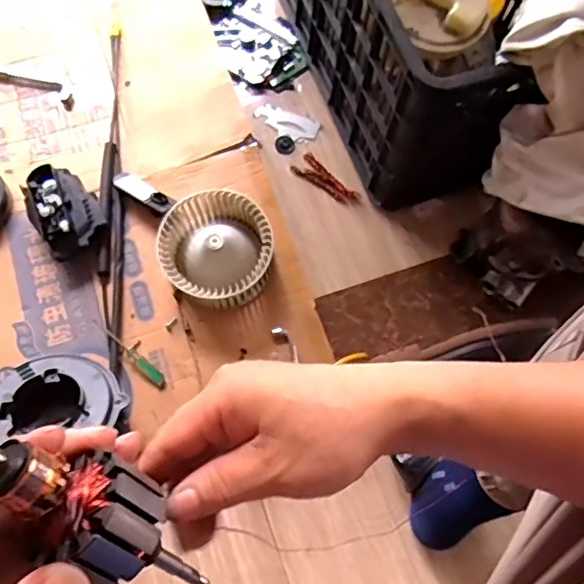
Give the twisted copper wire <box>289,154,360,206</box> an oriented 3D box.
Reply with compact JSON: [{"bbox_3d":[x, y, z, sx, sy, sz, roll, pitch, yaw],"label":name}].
[{"bbox_3d":[0.053,-0.168,0.871,0.108,0.012,0.039,35,73,12],"label":"twisted copper wire"}]

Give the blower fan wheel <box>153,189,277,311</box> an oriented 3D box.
[{"bbox_3d":[-0.097,-0.054,0.767,0.145,0.078,0.137,0,70,0],"label":"blower fan wheel"}]

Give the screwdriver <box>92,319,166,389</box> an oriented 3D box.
[{"bbox_3d":[-0.209,0.079,0.748,0.123,0.018,0.017,38,74,13],"label":"screwdriver"}]

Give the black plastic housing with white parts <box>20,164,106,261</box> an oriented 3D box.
[{"bbox_3d":[-0.307,-0.106,0.791,0.087,0.065,0.119,-30,75,-13],"label":"black plastic housing with white parts"}]

